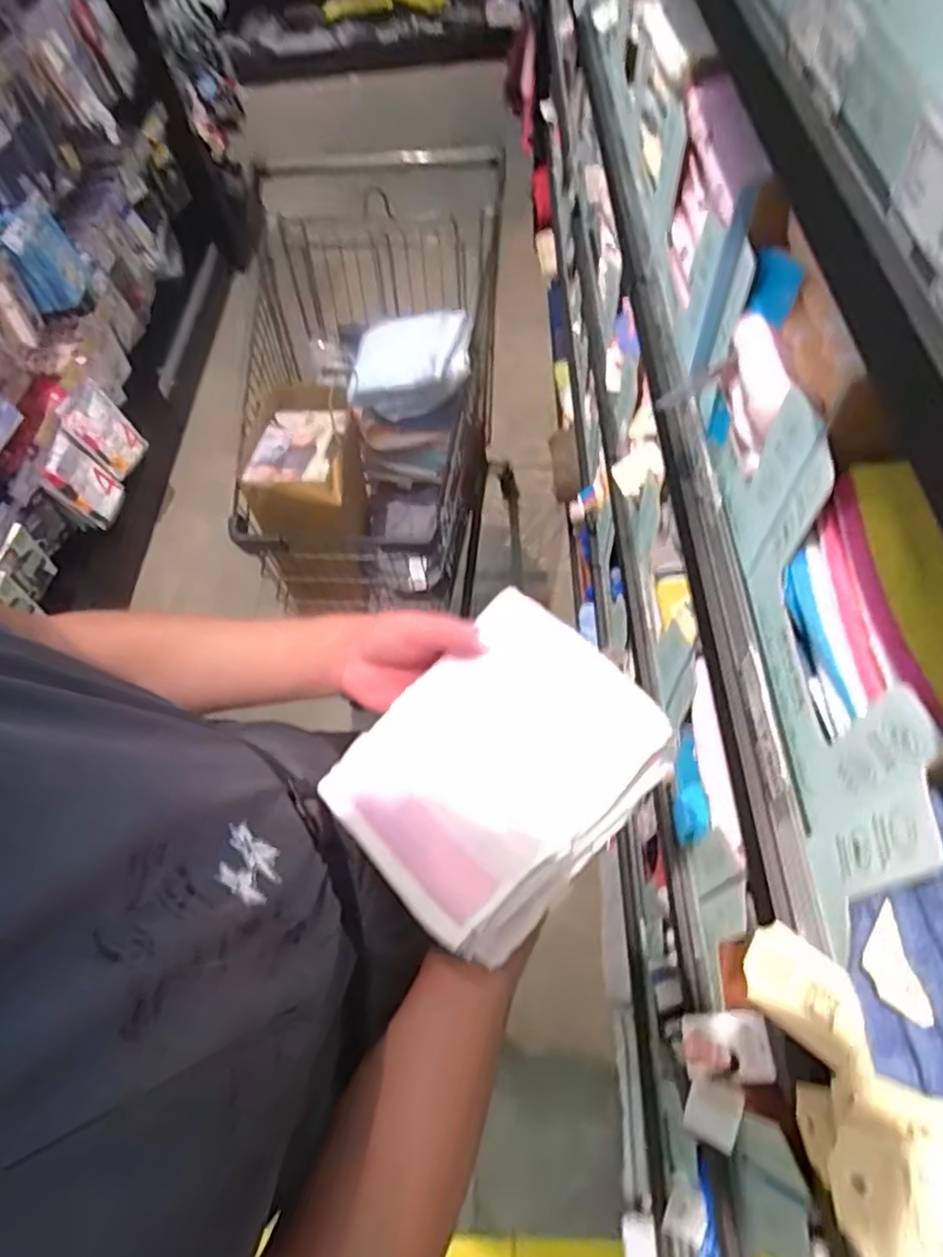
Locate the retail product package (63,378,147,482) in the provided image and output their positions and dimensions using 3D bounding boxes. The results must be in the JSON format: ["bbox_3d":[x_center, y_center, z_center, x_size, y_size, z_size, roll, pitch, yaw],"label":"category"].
[{"bbox_3d":[-0.929,-0.503,1.633,0.021,0.196,0.165,-9,52,31],"label":"retail product package"}]

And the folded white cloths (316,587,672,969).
[{"bbox_3d":[0.017,0.092,0.429,0.193,0.051,0.162,-42,62,-14],"label":"folded white cloths"}]

